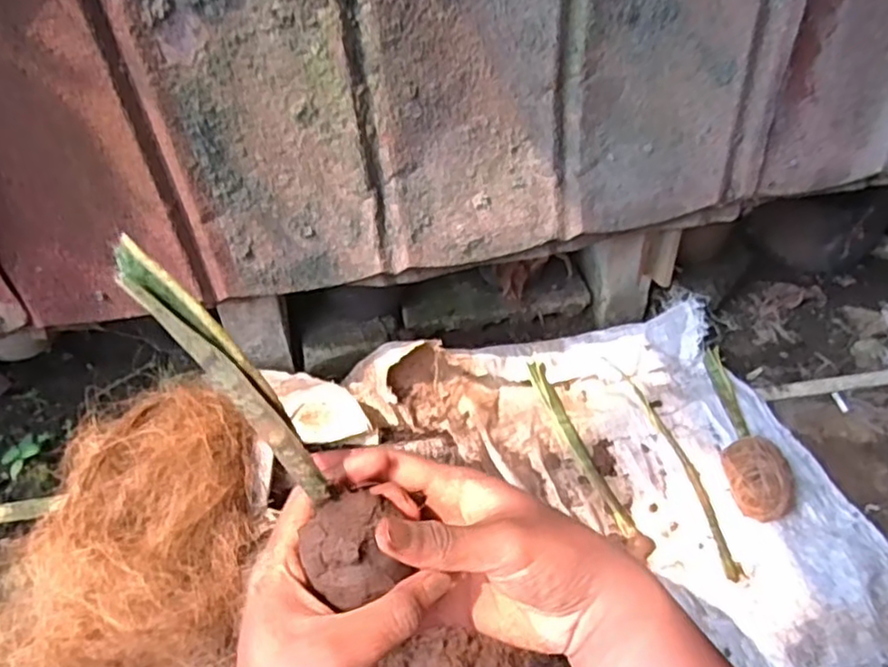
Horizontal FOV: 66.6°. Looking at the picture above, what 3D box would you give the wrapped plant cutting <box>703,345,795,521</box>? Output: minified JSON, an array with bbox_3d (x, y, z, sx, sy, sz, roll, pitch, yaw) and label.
[{"bbox_3d":[0.384,0.115,0.876,0.073,0.065,0.270,1,47,2],"label":"wrapped plant cutting"}]

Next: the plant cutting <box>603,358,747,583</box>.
[{"bbox_3d":[0.296,0.160,0.867,0.046,0.019,0.317,-15,51,-11],"label":"plant cutting"}]

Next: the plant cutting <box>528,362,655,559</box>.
[{"bbox_3d":[0.178,0.154,0.867,0.033,0.034,0.286,-18,48,-14],"label":"plant cutting"}]

